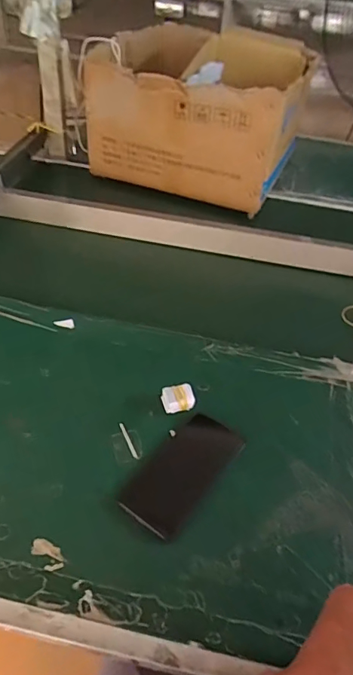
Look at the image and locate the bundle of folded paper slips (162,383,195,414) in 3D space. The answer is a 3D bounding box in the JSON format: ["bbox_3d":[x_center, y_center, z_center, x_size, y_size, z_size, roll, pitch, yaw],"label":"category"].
[{"bbox_3d":[0.002,0.080,0.606,0.039,0.024,0.030,-5,45,-12],"label":"bundle of folded paper slips"}]

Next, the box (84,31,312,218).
[{"bbox_3d":[0.057,-0.500,1.051,0.413,0.245,0.379,16,44,9],"label":"box"}]

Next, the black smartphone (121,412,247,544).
[{"bbox_3d":[0.008,0.157,0.553,0.080,0.008,0.160,31,48,23],"label":"black smartphone"}]

